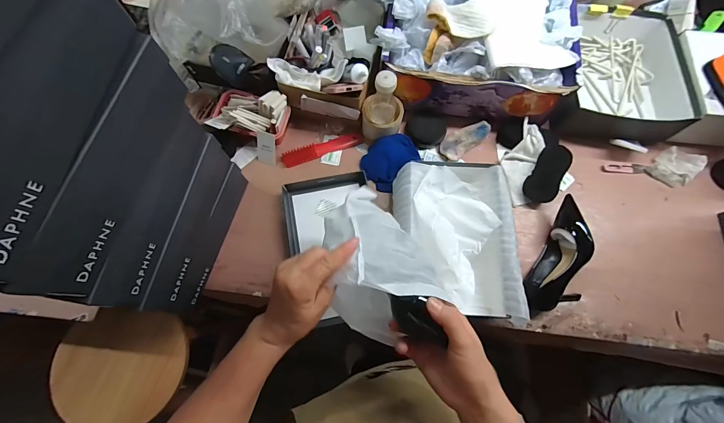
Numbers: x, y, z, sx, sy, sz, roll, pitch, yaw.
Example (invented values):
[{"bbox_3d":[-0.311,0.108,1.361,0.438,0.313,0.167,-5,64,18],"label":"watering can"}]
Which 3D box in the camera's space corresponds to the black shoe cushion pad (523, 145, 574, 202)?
[{"bbox_3d":[0.411,-0.084,0.701,0.065,0.017,0.133,27,94,34],"label":"black shoe cushion pad"}]

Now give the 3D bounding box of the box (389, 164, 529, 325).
[{"bbox_3d":[0.176,0.052,0.630,0.212,0.112,0.291,1,73,0],"label":"box"}]

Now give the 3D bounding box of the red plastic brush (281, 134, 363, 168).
[{"bbox_3d":[-0.094,-0.149,0.749,0.193,0.017,0.034,-18,74,-6],"label":"red plastic brush"}]

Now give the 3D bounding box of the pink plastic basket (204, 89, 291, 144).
[{"bbox_3d":[-0.253,-0.222,0.727,0.168,0.092,0.109,11,73,3],"label":"pink plastic basket"}]

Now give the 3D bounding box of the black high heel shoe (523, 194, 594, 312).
[{"bbox_3d":[0.415,0.097,0.644,0.112,0.067,0.242,26,74,7],"label":"black high heel shoe"}]

